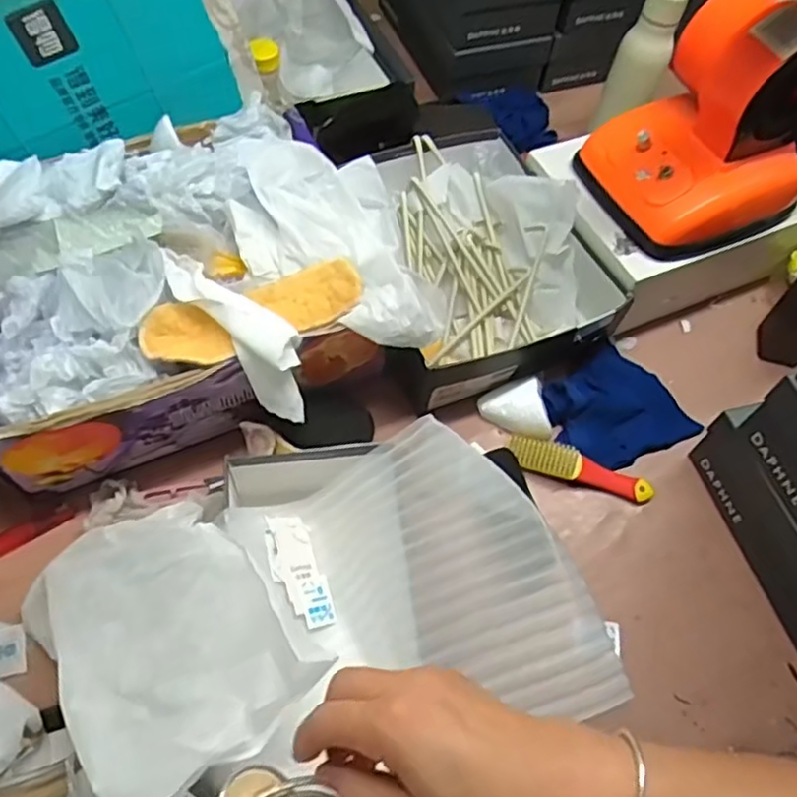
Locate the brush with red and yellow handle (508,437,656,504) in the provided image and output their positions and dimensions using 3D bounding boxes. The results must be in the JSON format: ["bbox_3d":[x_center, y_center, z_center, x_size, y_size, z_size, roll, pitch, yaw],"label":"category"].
[{"bbox_3d":[0.194,0.076,0.722,0.153,0.030,0.028,17,60,5],"label":"brush with red and yellow handle"}]

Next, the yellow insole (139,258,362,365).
[{"bbox_3d":[-0.133,-0.081,0.626,0.205,0.010,0.063,-19,63,-15],"label":"yellow insole"}]

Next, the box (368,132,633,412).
[{"bbox_3d":[0.074,-0.174,0.808,0.264,0.099,0.337,-18,63,-14],"label":"box"}]

